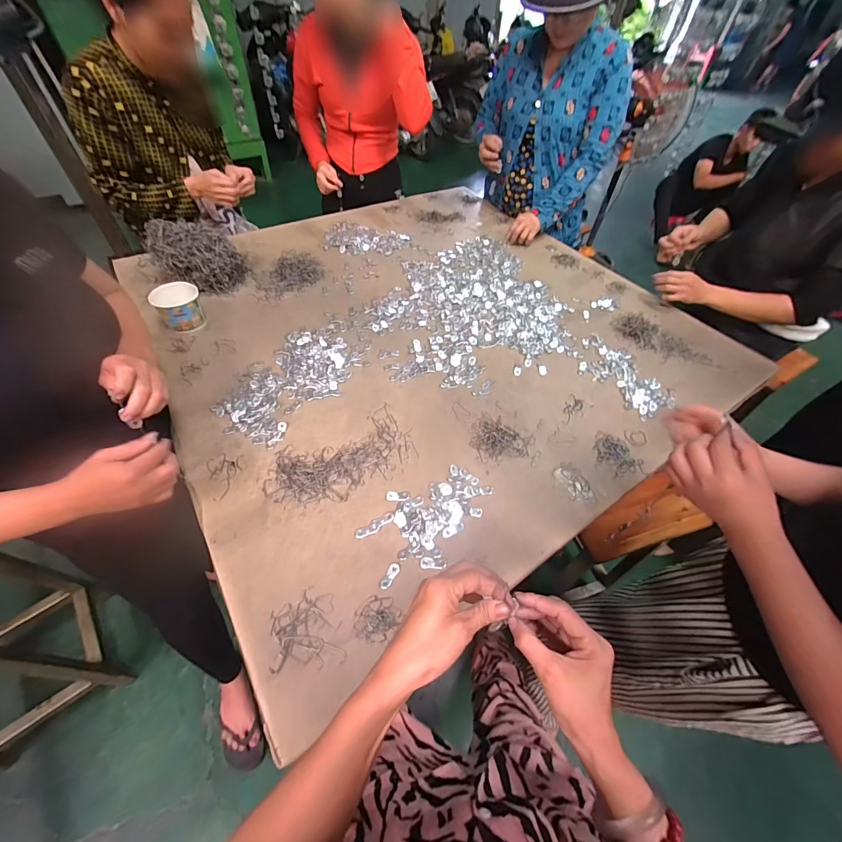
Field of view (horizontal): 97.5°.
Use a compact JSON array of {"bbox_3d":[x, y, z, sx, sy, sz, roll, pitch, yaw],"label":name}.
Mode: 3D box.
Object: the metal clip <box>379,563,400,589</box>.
[{"bbox_3d":[-0.043,0.219,0.522,0.016,0.004,0.039,27,55,16],"label":"metal clip"}]

